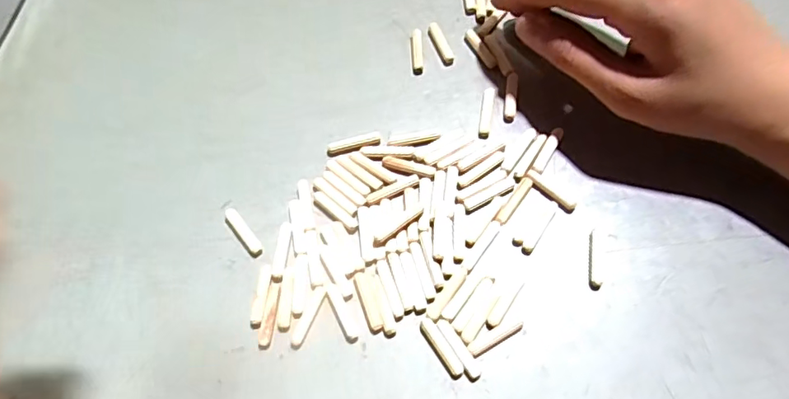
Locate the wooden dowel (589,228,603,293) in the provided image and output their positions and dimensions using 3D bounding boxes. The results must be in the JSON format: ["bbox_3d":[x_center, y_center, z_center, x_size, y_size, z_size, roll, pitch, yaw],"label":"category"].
[{"bbox_3d":[0.097,0.029,0.261,0.005,0.004,0.029,5,66,7],"label":"wooden dowel"}]

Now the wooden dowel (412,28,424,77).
[{"bbox_3d":[0.014,-0.089,0.322,0.007,0.006,0.030,-4,66,2],"label":"wooden dowel"}]

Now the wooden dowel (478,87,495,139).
[{"bbox_3d":[0.051,-0.048,0.300,0.006,0.004,0.032,9,67,8],"label":"wooden dowel"}]

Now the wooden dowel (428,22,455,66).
[{"bbox_3d":[0.027,-0.093,0.323,0.007,0.005,0.030,-22,66,-6],"label":"wooden dowel"}]

